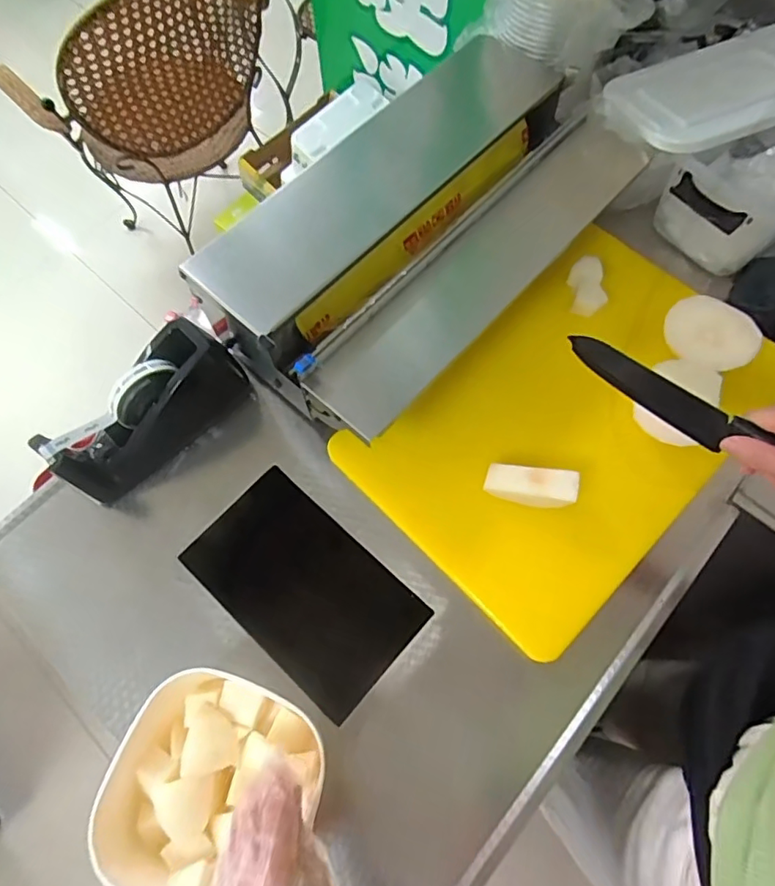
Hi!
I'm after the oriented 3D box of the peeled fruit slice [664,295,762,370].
[{"bbox_3d":[0.357,-0.123,0.586,0.093,0.010,0.091,-1,69,3],"label":"peeled fruit slice"}]

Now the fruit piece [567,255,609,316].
[{"bbox_3d":[0.241,-0.188,0.638,0.043,0.031,0.063,-3,68,-1],"label":"fruit piece"}]

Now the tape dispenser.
[{"bbox_3d":[-0.234,-0.029,0.545,0.059,0.107,0.197,37,73,14],"label":"tape dispenser"}]

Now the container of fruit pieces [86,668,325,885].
[{"bbox_3d":[-0.149,0.293,0.459,0.168,0.060,0.166,18,69,8],"label":"container of fruit pieces"}]

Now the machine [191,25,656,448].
[{"bbox_3d":[0.036,-0.246,0.633,0.284,0.138,0.483,41,74,15],"label":"machine"}]

